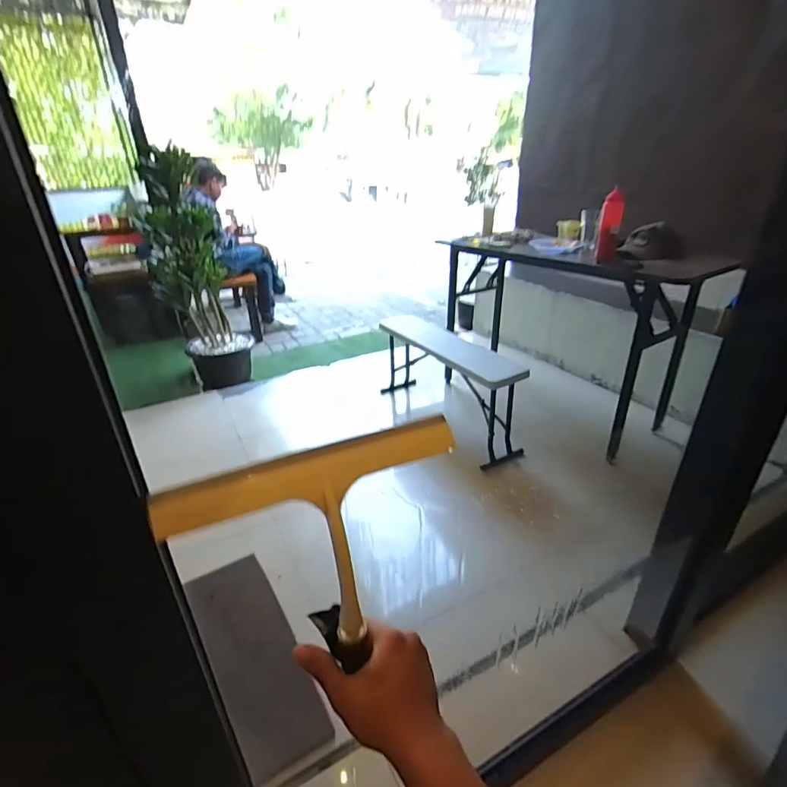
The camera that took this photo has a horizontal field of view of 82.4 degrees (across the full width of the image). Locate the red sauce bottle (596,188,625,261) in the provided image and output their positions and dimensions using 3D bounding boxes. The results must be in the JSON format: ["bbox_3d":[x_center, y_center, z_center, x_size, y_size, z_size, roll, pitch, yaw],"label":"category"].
[{"bbox_3d":[0.789,-0.604,1.638,0.072,0.229,0.062,11,28,22],"label":"red sauce bottle"}]

